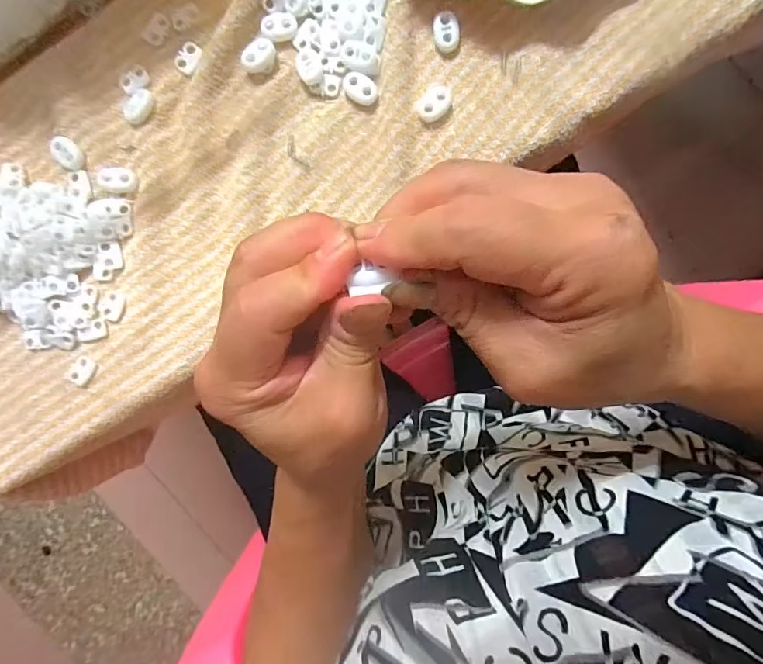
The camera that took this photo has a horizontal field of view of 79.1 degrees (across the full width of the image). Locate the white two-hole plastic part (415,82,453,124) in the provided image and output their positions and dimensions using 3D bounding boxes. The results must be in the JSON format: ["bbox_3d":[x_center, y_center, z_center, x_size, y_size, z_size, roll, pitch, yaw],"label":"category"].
[{"bbox_3d":[0.033,-0.141,0.282,0.017,0.006,0.026,43,92,0],"label":"white two-hole plastic part"}]

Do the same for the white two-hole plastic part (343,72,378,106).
[{"bbox_3d":[-0.013,-0.149,0.281,0.023,0.004,0.014,35,92,0],"label":"white two-hole plastic part"}]

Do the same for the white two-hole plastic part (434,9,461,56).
[{"bbox_3d":[0.040,-0.182,0.280,0.016,0.006,0.024,-8,91,2],"label":"white two-hole plastic part"}]

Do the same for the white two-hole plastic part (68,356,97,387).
[{"bbox_3d":[-0.194,0.026,0.300,0.013,0.004,0.020,31,92,0],"label":"white two-hole plastic part"}]

